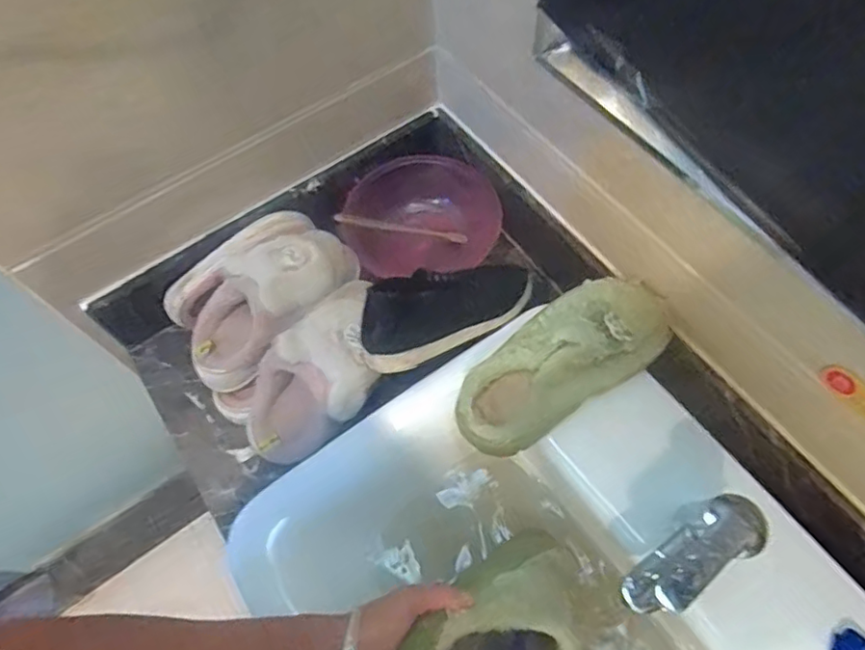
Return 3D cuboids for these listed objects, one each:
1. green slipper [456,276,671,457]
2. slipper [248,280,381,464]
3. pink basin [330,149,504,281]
[{"bbox_3d":[0.126,0.032,0.581,0.237,0.071,0.103,-30,66,-12],"label":"green slipper"},{"bbox_3d":[-0.122,0.058,0.632,0.190,0.101,0.110,-38,67,-15],"label":"slipper"},{"bbox_3d":[-0.017,-0.141,0.790,0.201,0.078,0.150,-5,63,0],"label":"pink basin"}]

